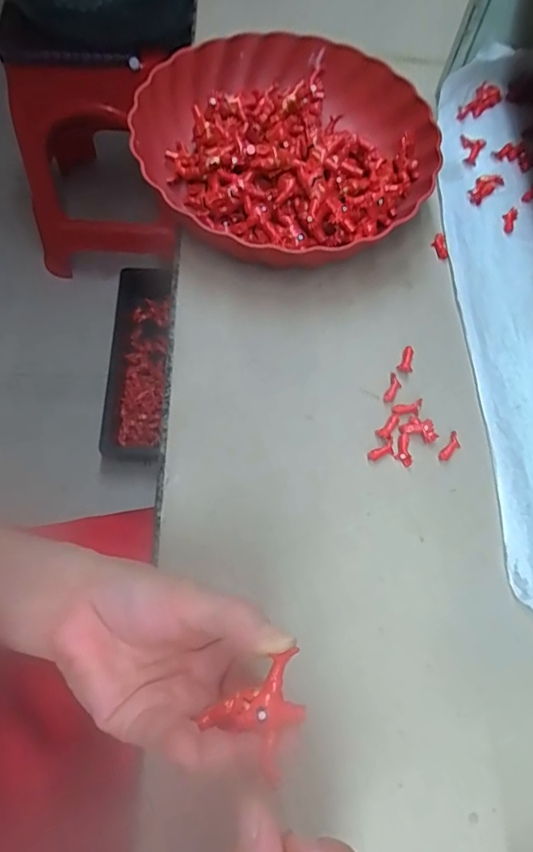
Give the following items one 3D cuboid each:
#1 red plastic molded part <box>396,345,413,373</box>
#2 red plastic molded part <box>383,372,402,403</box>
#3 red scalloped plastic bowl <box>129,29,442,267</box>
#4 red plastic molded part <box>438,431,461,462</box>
[{"bbox_3d":[0.105,-0.049,0.390,0.011,0.004,0.022,24,67,7],"label":"red plastic molded part"},{"bbox_3d":[0.091,-0.027,0.378,0.010,0.004,0.023,19,66,5],"label":"red plastic molded part"},{"bbox_3d":[0.014,-0.229,0.437,0.239,0.059,0.233,-35,72,-17],"label":"red scalloped plastic bowl"},{"bbox_3d":[0.128,0.015,0.364,0.010,0.004,0.023,32,68,11],"label":"red plastic molded part"}]

